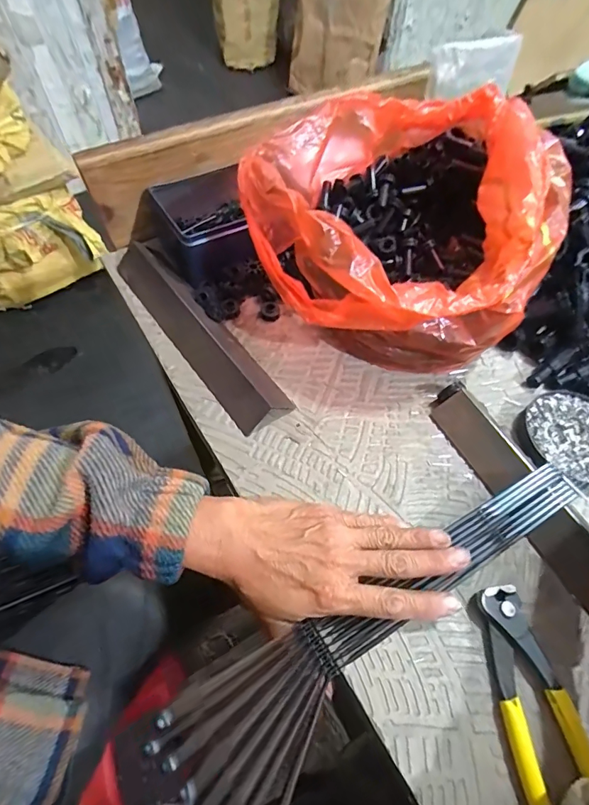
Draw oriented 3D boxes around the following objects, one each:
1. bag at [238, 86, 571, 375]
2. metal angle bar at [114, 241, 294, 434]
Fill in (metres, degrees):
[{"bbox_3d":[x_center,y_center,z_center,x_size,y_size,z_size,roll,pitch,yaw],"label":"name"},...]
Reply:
[{"bbox_3d":[0.106,-0.167,0.390,0.244,0.128,0.284,27,61,14],"label":"bag"},{"bbox_3d":[-0.094,-0.072,0.387,0.048,0.022,0.240,-34,66,-18],"label":"metal angle bar"}]

